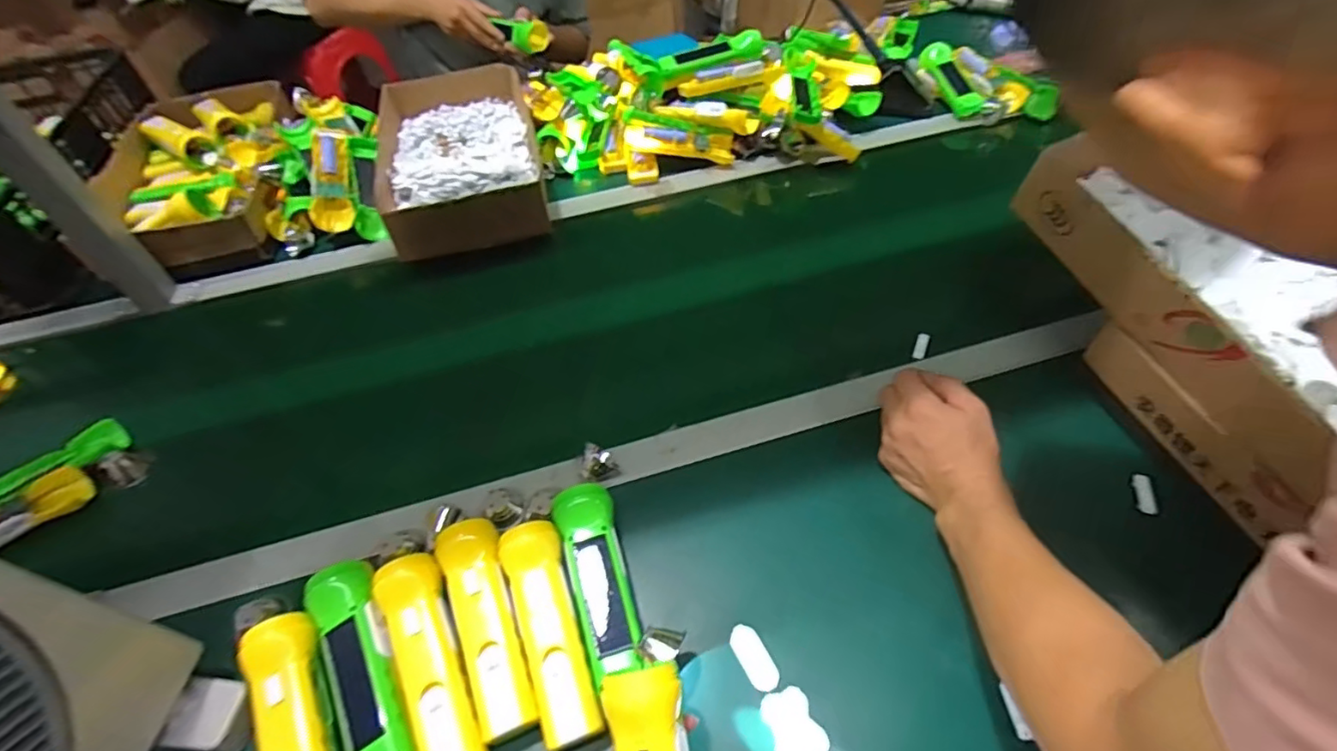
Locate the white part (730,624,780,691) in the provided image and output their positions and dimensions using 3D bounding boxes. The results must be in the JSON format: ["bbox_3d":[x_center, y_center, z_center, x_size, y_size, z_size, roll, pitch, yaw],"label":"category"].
[{"bbox_3d":[0.067,0.220,0.465,0.023,0.004,0.051,-23,52,-13],"label":"white part"}]

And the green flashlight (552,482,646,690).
[{"bbox_3d":[-0.058,0.163,0.485,0.046,0.039,0.156,-14,51,-6],"label":"green flashlight"}]

